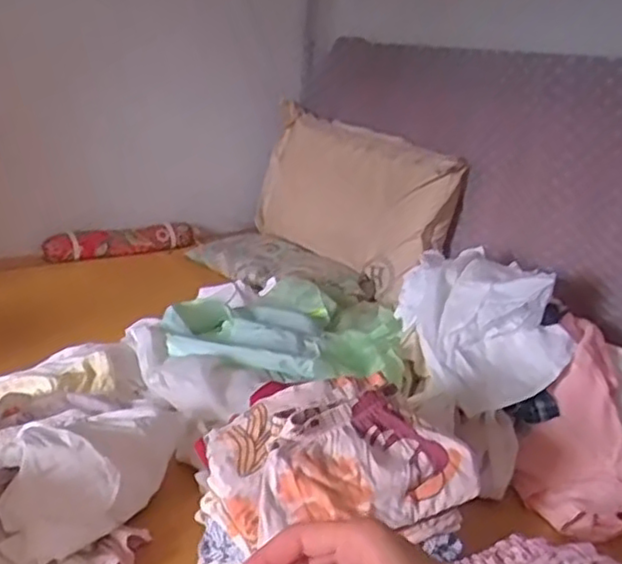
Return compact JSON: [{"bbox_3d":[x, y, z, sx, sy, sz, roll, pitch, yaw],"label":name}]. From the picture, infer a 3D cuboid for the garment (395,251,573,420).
[{"bbox_3d":[0.300,0.061,1.195,0.233,0.144,0.383,2,20,-8],"label":"garment"}]

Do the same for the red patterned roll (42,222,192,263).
[{"bbox_3d":[-0.516,-0.114,1.910,0.408,0.062,0.070,-10,24,-36],"label":"red patterned roll"}]

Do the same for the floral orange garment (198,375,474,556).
[{"bbox_3d":[0.029,0.198,0.783,0.272,0.097,0.180,-4,21,-22],"label":"floral orange garment"}]

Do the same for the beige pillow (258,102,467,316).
[{"bbox_3d":[0.110,-0.224,1.860,0.140,0.363,0.741,5,17,-38],"label":"beige pillow"}]

